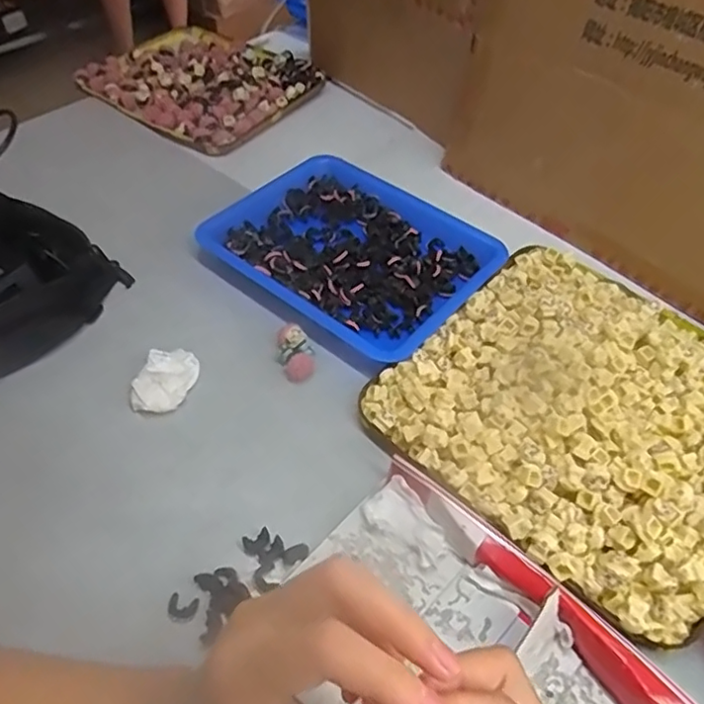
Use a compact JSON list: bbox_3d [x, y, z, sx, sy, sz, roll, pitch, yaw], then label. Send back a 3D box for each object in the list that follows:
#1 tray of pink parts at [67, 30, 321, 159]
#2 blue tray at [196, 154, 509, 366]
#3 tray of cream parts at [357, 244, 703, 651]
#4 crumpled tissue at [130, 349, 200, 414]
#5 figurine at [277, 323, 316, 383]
[{"bbox_3d":[-0.179,-0.324,0.702,0.236,0.030,0.205,32,55,23],"label":"tray of pink parts"},{"bbox_3d":[0.006,-0.092,0.511,0.212,0.026,0.182,32,55,23],"label":"blue tray"},{"bbox_3d":[0.166,0.034,0.409,0.235,0.034,0.237,37,57,26],"label":"tray of cream parts"},{"bbox_3d":[-0.133,0.022,0.423,0.035,0.018,0.052,11,50,7],"label":"crumpled tissue"},{"bbox_3d":[-0.042,0.001,0.442,0.025,0.017,0.040,-12,51,-12],"label":"figurine"}]

